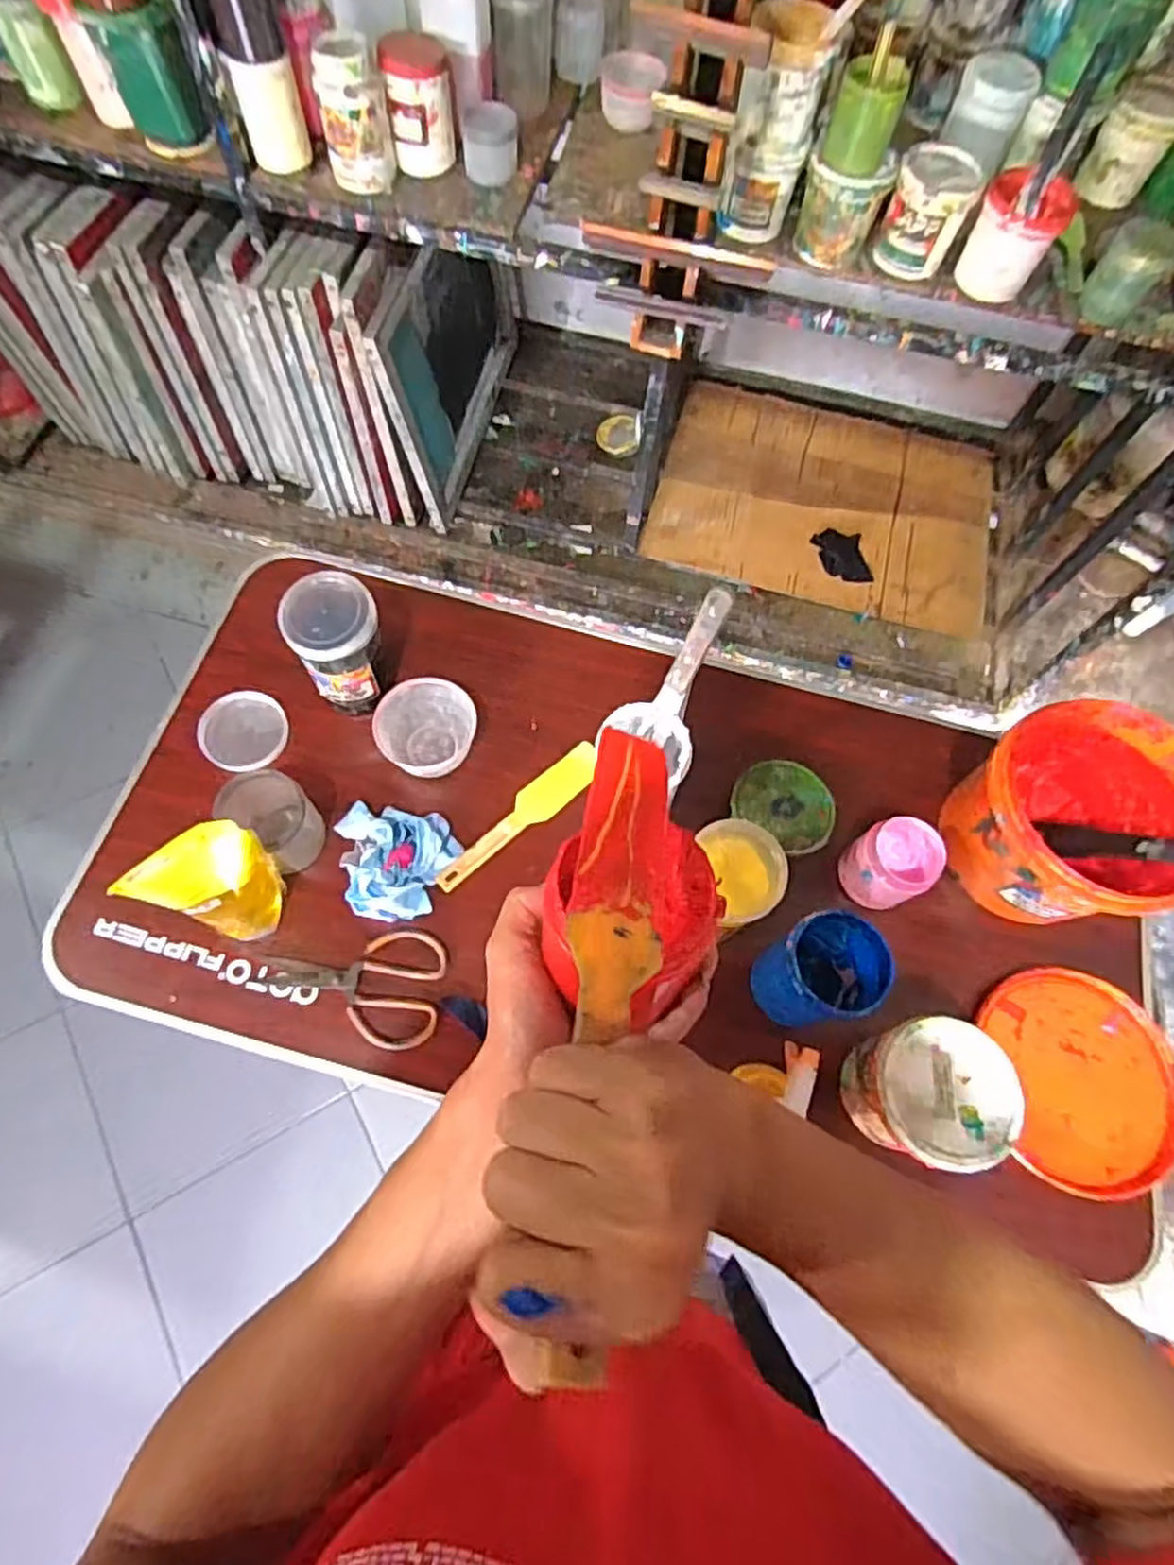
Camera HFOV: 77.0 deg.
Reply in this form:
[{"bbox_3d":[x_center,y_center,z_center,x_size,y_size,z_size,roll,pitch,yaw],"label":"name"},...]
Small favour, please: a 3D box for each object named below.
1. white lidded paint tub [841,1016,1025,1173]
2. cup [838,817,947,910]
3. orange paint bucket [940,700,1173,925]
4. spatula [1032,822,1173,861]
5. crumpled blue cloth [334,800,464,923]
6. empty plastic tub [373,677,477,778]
[{"bbox_3d":[0.328,0.296,0.716,0.123,0.115,0.121,-8,69,-7],"label":"white lidded paint tub"},{"bbox_3d":[0.344,0.092,0.838,0.086,0.082,0.084,1,68,-4],"label":"cup"},{"bbox_3d":[0.540,0.045,0.839,0.225,0.173,0.217,1,68,-4],"label":"orange paint bucket"},{"bbox_3d":[0.599,0.069,0.762,0.035,0.241,0.027,40,69,-33],"label":"spatula"},{"bbox_3d":[-0.209,0.074,0.821,0.126,0.058,0.144,-16,70,-11],"label":"crumpled blue cloth"},{"bbox_3d":[-0.191,-0.063,0.881,0.107,0.069,0.114,1,68,-4],"label":"empty plastic tub"}]

